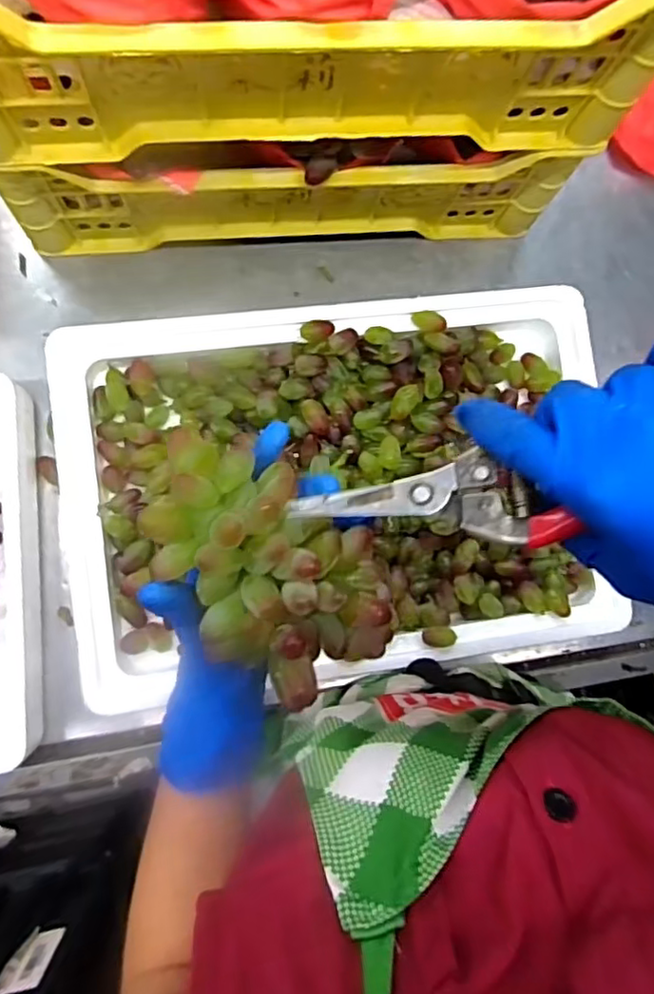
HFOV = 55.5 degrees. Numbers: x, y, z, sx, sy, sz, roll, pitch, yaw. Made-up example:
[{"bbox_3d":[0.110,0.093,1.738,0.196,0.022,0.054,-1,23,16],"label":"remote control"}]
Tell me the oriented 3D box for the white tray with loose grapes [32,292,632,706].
[{"bbox_3d":[0.013,-0.008,0.518,0.434,0.059,0.299,-7,87,-8],"label":"white tray with loose grapes"}]

